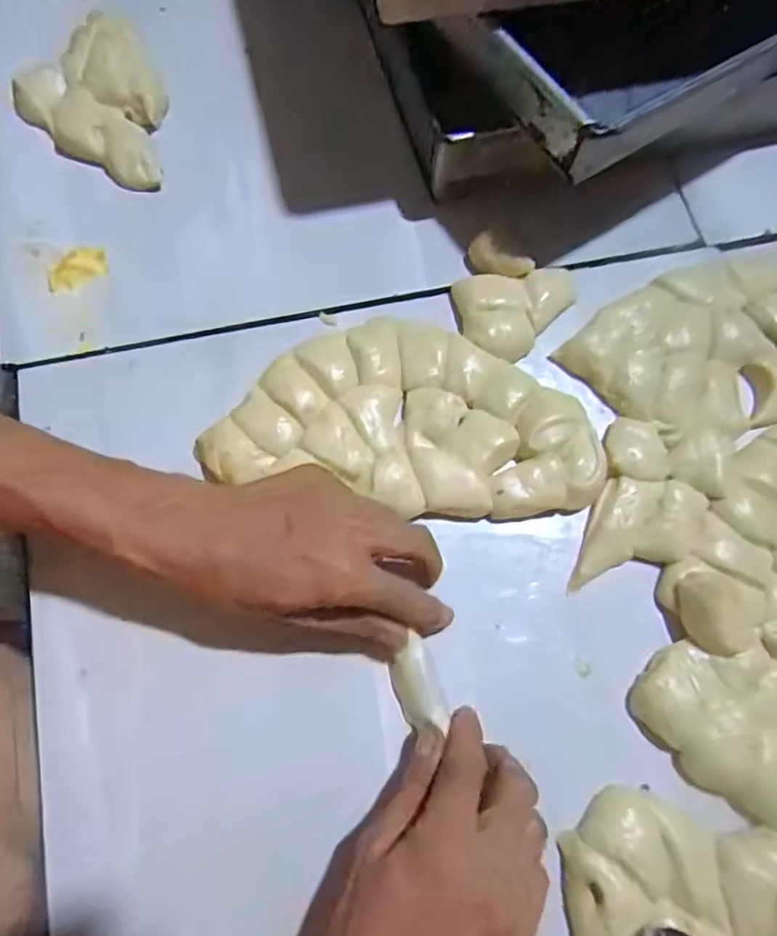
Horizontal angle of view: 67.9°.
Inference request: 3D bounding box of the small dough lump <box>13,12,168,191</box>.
[{"bbox_3d":[-0.200,-0.257,0.417,0.096,0.027,0.126,-38,77,-10],"label":"small dough lump"}]

